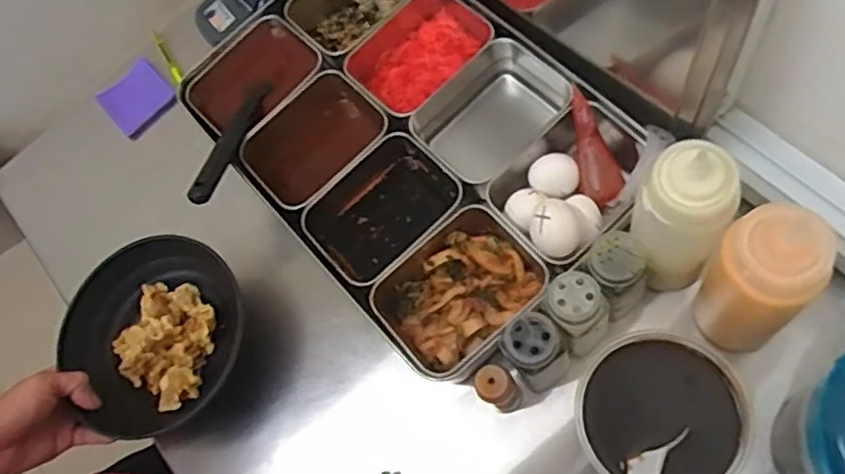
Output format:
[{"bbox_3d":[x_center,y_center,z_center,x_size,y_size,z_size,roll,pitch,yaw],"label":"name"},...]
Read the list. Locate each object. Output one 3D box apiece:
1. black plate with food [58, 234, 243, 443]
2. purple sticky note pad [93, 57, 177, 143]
[{"bbox_3d":[-0.247,0.095,0.634,0.164,0.066,0.164,1,69,-3],"label":"black plate with food"},{"bbox_3d":[-0.335,-0.162,0.790,0.077,0.008,0.070,-41,86,4],"label":"purple sticky note pad"}]

